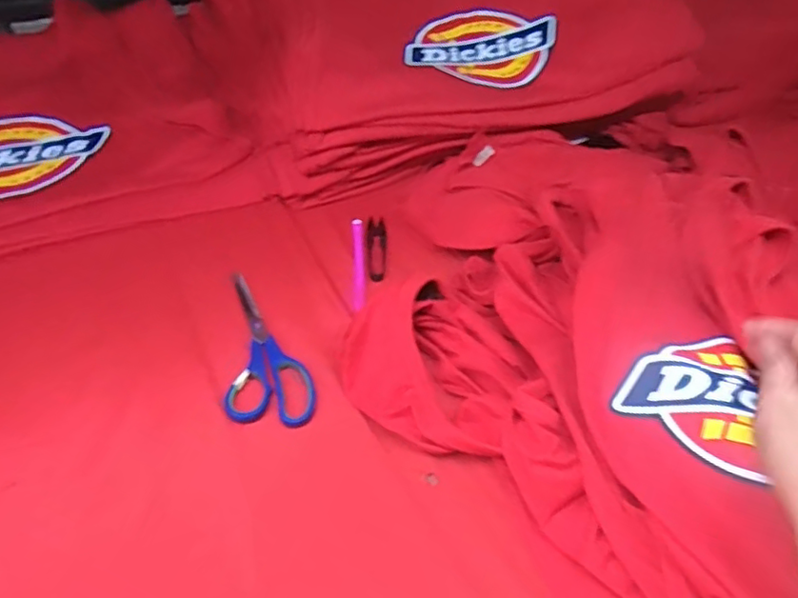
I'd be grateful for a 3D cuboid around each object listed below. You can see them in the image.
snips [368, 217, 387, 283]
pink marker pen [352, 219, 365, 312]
[{"bbox_3d":[-0.023,-0.055,0.654,0.021,0.009,0.095,0,46,-5],"label":"snips"},{"bbox_3d":[-0.044,-0.039,0.635,0.011,0.012,0.130,0,46,-5],"label":"pink marker pen"}]

